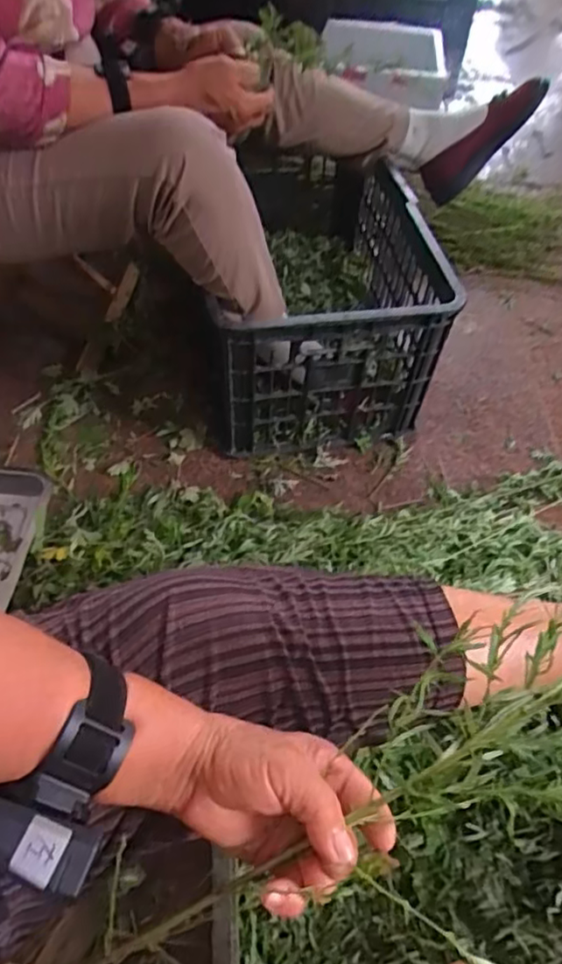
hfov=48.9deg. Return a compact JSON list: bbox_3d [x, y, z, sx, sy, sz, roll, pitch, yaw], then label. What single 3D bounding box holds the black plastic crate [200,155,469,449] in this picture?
[{"bbox_3d":[0.038,-0.316,1.008,0.316,0.275,0.477,-9,56,-9],"label":"black plastic crate"}]

